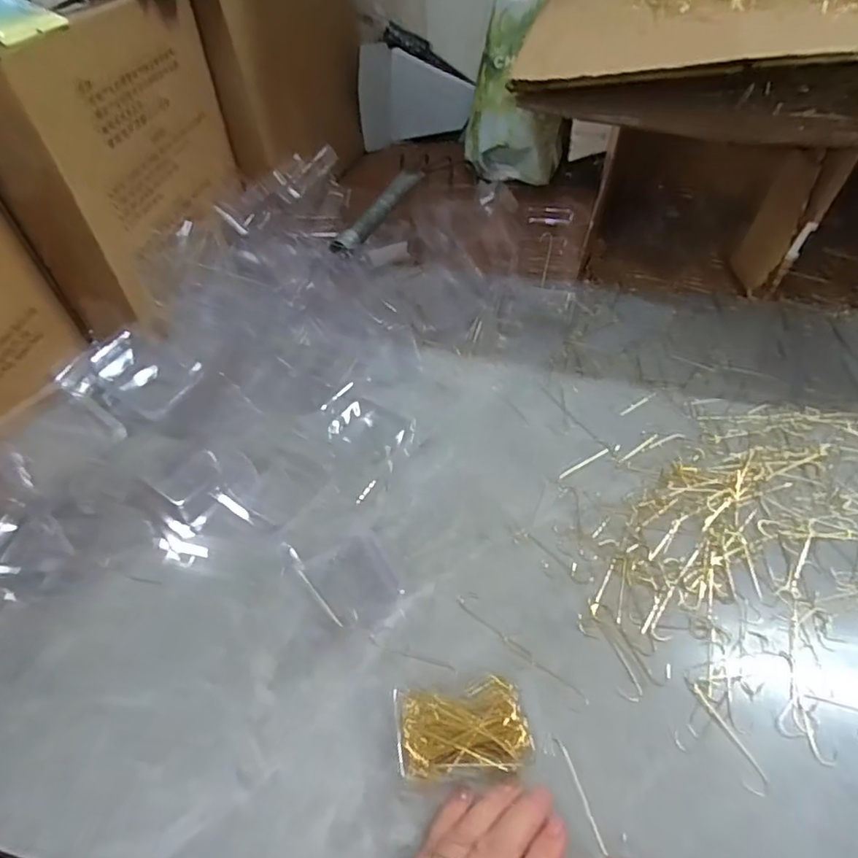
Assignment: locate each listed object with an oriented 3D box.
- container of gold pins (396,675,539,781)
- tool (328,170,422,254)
[{"bbox_3d":[0.019,0.176,0.335,0.074,0.018,0.052,-7,47,-4],"label":"container of gold pins"},{"bbox_3d":[-0.055,-0.263,0.676,0.029,0.020,0.216,14,50,17],"label":"tool"}]

